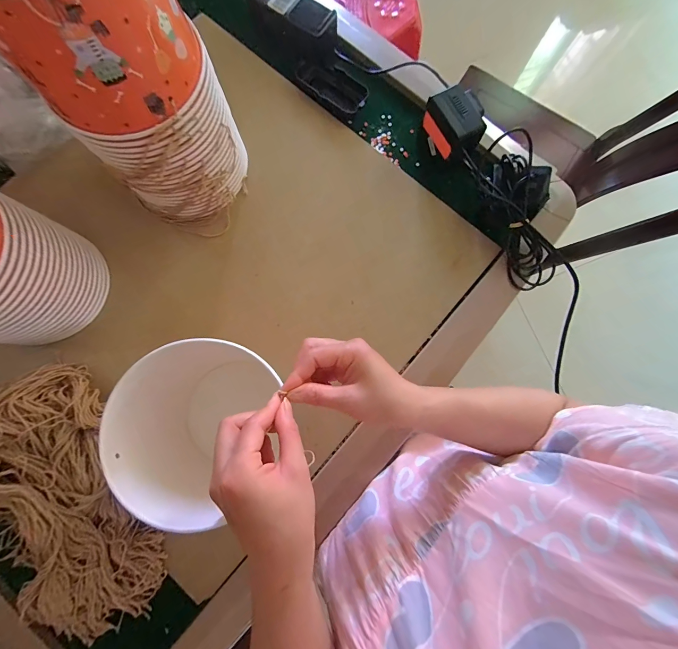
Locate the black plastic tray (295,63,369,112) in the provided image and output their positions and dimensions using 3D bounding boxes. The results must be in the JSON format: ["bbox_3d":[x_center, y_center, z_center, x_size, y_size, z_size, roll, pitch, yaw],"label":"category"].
[{"bbox_3d":[-0.008,-0.360,0.470,0.113,0.016,0.048,39,82,6],"label":"black plastic tray"}]

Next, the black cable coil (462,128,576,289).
[{"bbox_3d":[0.244,-0.150,0.414,0.088,0.052,0.200,-26,99,-5],"label":"black cable coil"}]

